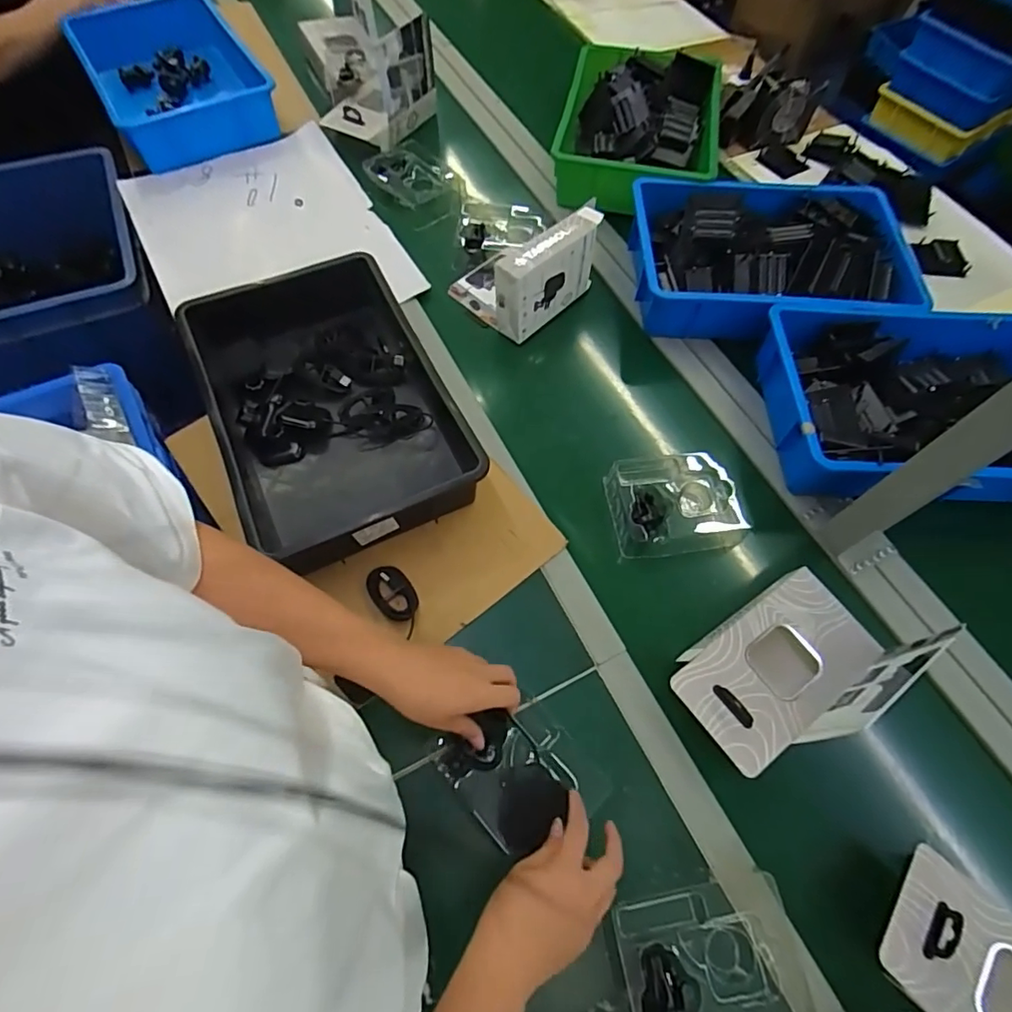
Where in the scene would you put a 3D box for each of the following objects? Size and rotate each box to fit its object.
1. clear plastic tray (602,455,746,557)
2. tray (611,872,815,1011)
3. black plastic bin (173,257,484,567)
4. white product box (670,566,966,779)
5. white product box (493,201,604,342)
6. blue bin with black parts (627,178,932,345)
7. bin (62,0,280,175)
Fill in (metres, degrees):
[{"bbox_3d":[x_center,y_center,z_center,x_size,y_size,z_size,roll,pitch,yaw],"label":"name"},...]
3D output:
[{"bbox_3d":[0.219,-0.001,0.704,0.158,0.046,0.124,-4,63,-5],"label":"clear plastic tray"},{"bbox_3d":[0.184,0.409,0.483,0.158,0.034,0.113,-7,64,-6],"label":"tray"},{"bbox_3d":[-0.231,-0.142,0.715,0.268,0.083,0.419,-24,67,-14],"label":"black plastic bin"},{"bbox_3d":[0.310,0.174,0.583,0.241,0.087,0.156,-32,69,-17],"label":"white product box"},{"bbox_3d":[0.064,-0.352,0.816,0.059,0.116,0.185,38,68,15],"label":"white product box"},{"bbox_3d":[0.417,-0.397,0.855,0.424,0.114,0.282,5,63,0],"label":"blue bin with black parts"},{"bbox_3d":[-0.643,-0.837,1.044,0.273,0.091,0.458,-28,68,-16],"label":"bin"}]

